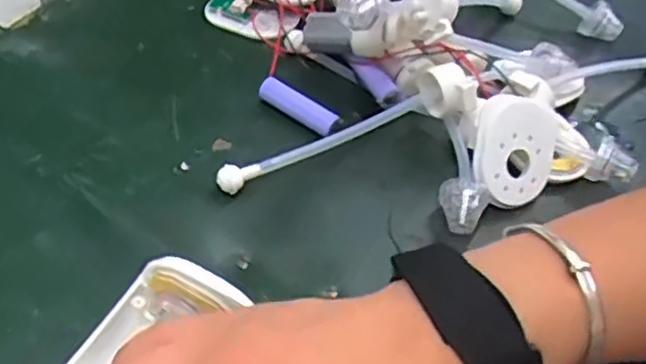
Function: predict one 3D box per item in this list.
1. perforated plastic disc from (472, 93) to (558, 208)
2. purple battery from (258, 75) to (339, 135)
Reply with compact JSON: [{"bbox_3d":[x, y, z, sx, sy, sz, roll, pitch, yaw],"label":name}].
[{"bbox_3d":[0.102,-0.016,0.364,0.050,0.057,0.012,1,5,-21],"label":"perforated plastic disc"},{"bbox_3d":[-0.015,-0.043,0.394,0.049,0.013,0.010,31,54,19],"label":"purple battery"}]

